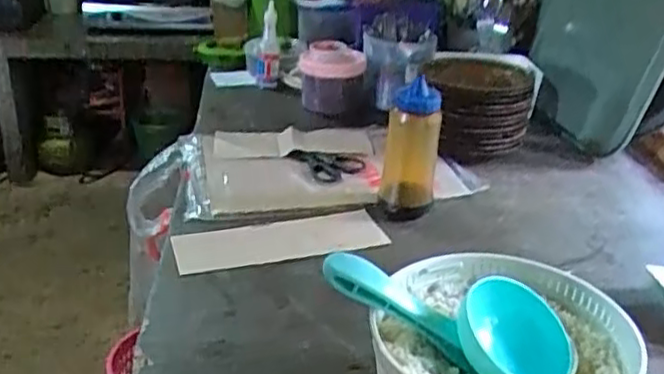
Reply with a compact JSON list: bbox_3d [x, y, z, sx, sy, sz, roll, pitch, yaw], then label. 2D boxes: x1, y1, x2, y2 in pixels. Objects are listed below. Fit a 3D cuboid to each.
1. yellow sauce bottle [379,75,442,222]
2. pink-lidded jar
[{"bbox_3d":[0.106,-0.044,0.882,0.070,0.176,0.069,4,26,5],"label":"yellow sauce bottle"},{"bbox_3d":[0.000,-0.211,1.272,0.121,0.139,0.097,2,26,1],"label":"pink-lidded jar"}]

